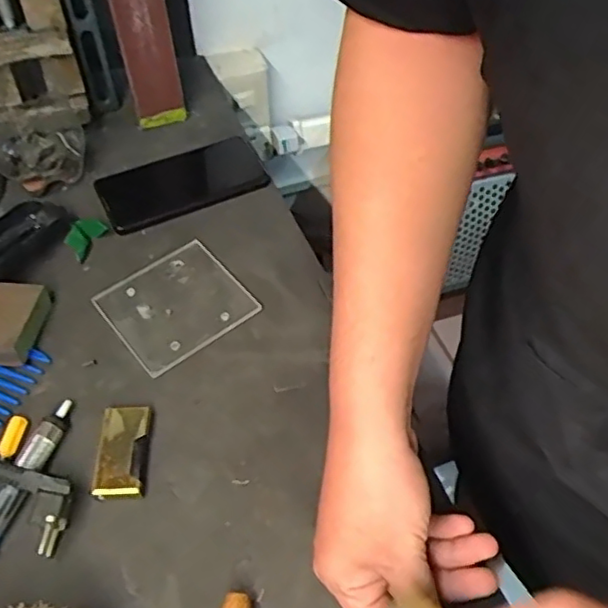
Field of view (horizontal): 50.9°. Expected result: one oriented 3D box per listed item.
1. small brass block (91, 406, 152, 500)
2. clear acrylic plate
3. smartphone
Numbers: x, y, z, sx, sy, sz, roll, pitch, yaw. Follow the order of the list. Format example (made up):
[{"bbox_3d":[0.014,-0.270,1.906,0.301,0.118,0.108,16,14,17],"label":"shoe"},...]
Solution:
[{"bbox_3d":[-0.134,0.108,0.472,0.036,0.014,0.068,-1,53,-2],"label":"small brass block"},{"bbox_3d":[-0.112,0.000,0.562,0.112,0.007,0.102,-34,60,-22],"label":"clear acrylic plate"},{"bbox_3d":[-0.125,-0.127,0.650,0.165,0.012,0.082,-23,56,-17],"label":"smartphone"}]

